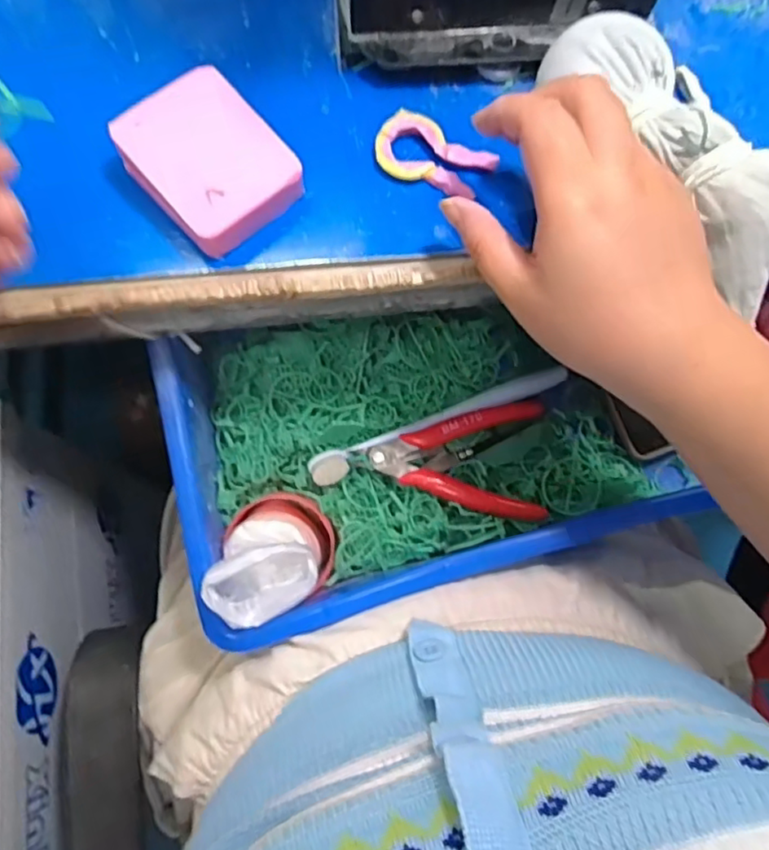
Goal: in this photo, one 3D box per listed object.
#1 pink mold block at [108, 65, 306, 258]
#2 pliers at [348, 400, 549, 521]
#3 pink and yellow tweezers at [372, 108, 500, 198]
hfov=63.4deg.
[{"bbox_3d":[-0.081,-0.119,0.288,0.061,0.026,0.075,-43,81,-11],"label":"pink mold block"},{"bbox_3d":[0.041,0.020,0.399,0.119,0.015,0.073,5,76,-1],"label":"pliers"},{"bbox_3d":[0.022,-0.129,0.301,0.054,0.009,0.037,40,78,8],"label":"pink and yellow tweezers"}]

